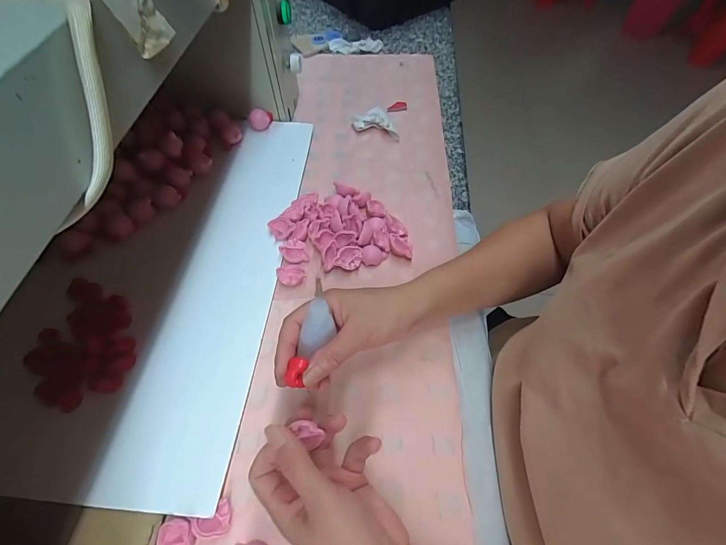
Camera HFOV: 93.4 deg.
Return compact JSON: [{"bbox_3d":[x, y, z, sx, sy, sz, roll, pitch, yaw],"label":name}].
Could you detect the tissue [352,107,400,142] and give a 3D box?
[{"bbox_3d":[0.018,-0.234,0.550,0.052,0.024,0.073,-18,60,-11],"label":"tissue"}]

